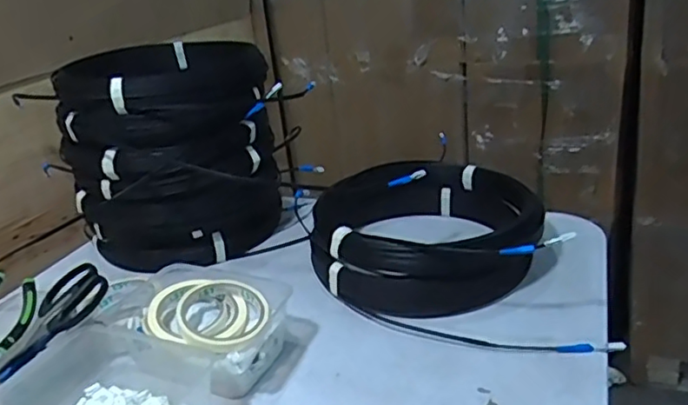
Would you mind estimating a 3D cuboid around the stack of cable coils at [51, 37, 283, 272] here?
[{"bbox_3d":[-0.242,-0.073,0.892,0.275,0.253,0.287,-10,23,-8],"label":"stack of cable coils"}]

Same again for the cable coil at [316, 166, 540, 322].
[{"bbox_3d":[0.106,0.030,0.786,0.273,0.102,0.279,-5,22,2],"label":"cable coil"}]

